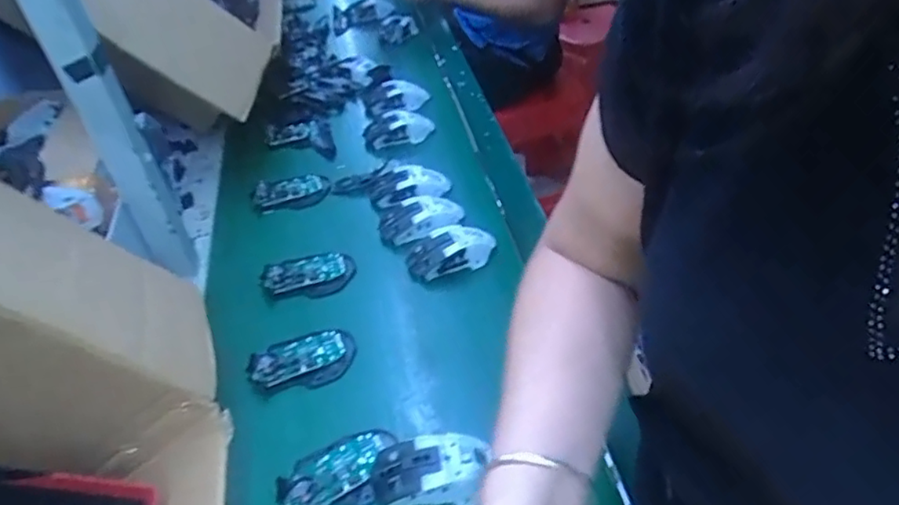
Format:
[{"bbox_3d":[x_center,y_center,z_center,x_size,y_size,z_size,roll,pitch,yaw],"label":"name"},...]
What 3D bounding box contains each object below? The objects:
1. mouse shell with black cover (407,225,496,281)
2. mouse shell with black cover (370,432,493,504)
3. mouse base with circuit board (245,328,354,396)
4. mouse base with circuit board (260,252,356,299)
[{"bbox_3d":[0.000,-0.005,0.794,0.116,0.039,0.077,-14,41,-8],"label":"mouse shell with black cover"},{"bbox_3d":[-0.017,0.195,0.568,0.110,0.034,0.068,-8,41,-1],"label":"mouse shell with black cover"},{"bbox_3d":[-0.162,0.117,0.687,0.112,0.014,0.071,-17,44,-16],"label":"mouse base with circuit board"},{"bbox_3d":[-0.178,0.030,0.790,0.113,0.017,0.067,-11,42,-9],"label":"mouse base with circuit board"}]

